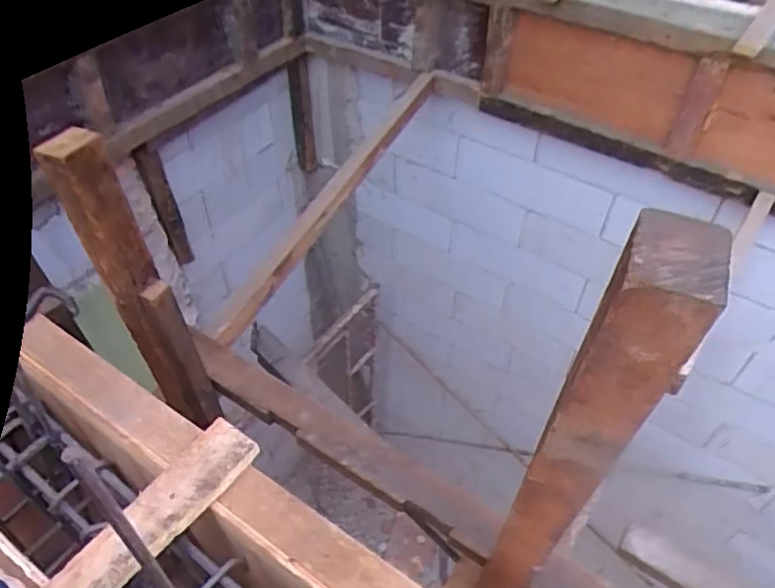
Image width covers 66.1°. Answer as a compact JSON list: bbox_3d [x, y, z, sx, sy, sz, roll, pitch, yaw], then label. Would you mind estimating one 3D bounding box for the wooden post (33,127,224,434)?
[{"bbox_3d":[-0.392,0.025,0.961,0.087,0.595,0.084,-22,50,-20],"label":"wooden post"}]

